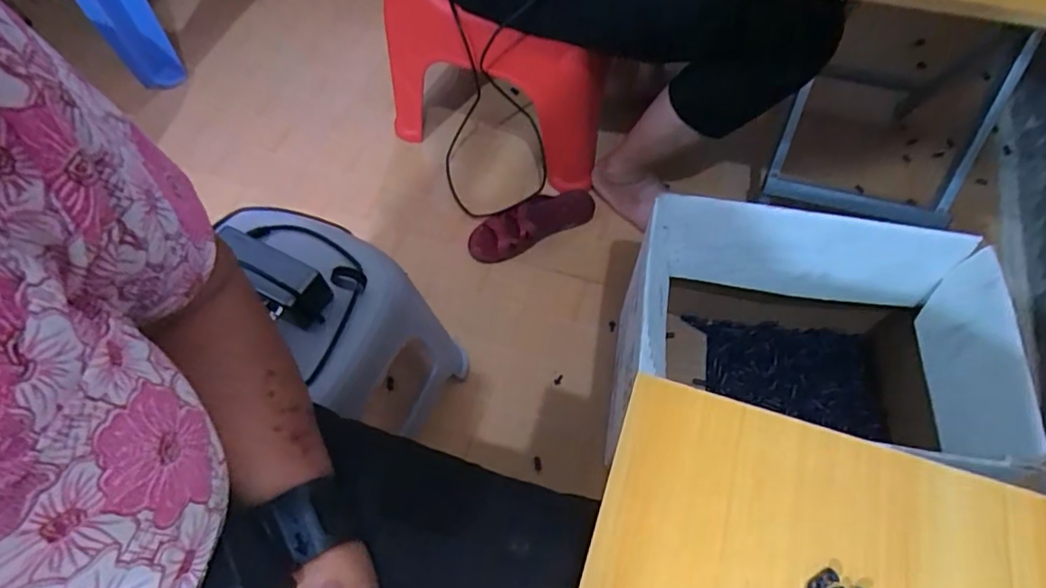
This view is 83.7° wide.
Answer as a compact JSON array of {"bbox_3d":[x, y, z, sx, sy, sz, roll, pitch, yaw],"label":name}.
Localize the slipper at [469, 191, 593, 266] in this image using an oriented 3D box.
[{"bbox_3d":[0.016,-0.135,1.021,0.241,0.075,0.088,-25,62,-12],"label":"slipper"}]

